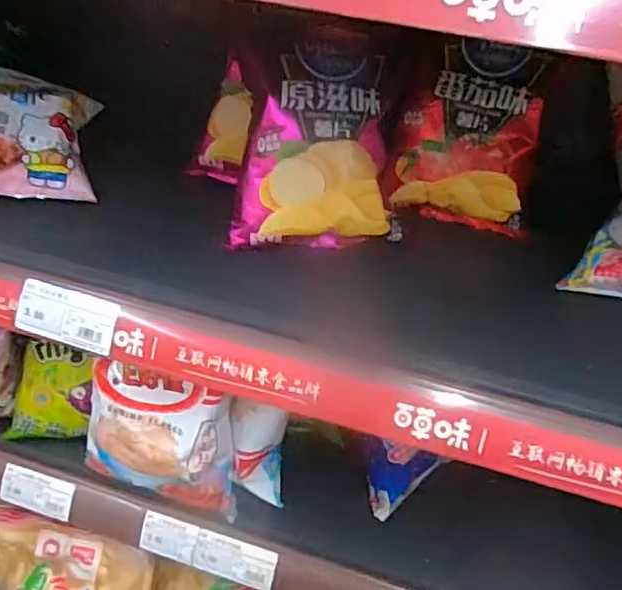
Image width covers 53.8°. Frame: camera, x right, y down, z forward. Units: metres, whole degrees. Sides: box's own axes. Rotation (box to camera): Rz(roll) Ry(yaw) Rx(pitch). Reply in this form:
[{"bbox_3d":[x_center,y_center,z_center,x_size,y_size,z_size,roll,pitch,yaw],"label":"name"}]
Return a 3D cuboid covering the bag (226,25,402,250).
[{"bbox_3d":[0.007,-0.121,0.491,0.128,0.167,0.050,2,15,-1],"label":"bag"}]

